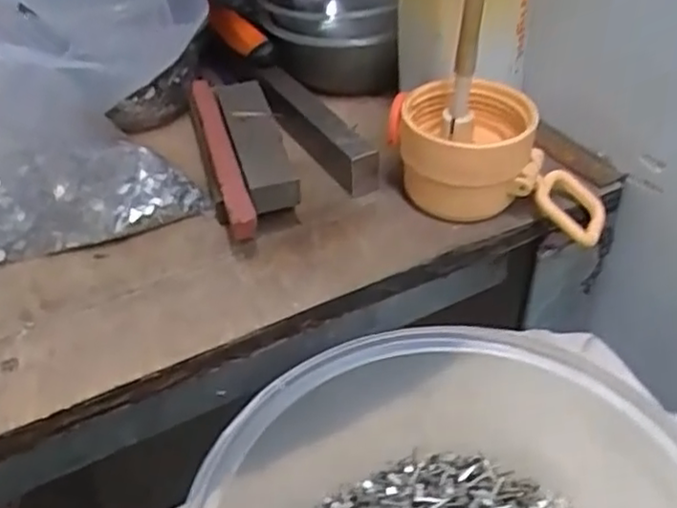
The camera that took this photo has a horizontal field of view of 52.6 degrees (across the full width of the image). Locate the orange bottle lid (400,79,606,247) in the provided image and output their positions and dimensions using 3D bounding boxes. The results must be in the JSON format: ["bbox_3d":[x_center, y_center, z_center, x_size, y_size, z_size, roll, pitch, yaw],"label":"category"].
[{"bbox_3d":[0.079,-0.050,0.337,0.105,0.057,0.057,4,44,6],"label":"orange bottle lid"}]

